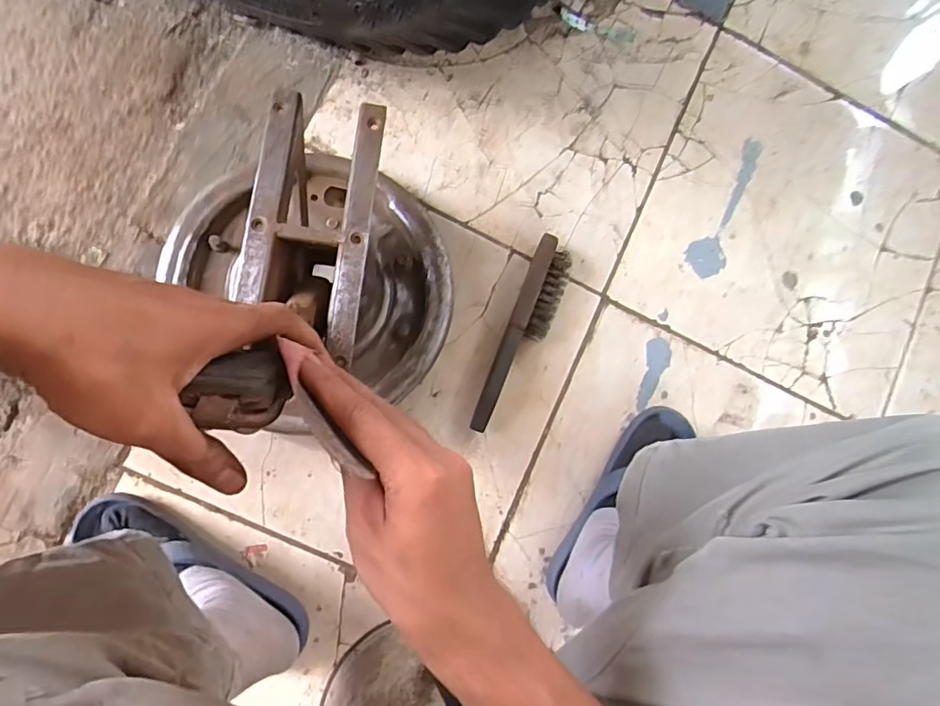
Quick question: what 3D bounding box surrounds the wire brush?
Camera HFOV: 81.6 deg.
[{"bbox_3d":[0.063,-0.019,0.625,0.045,0.032,0.234,22,84,-5],"label":"wire brush"}]

